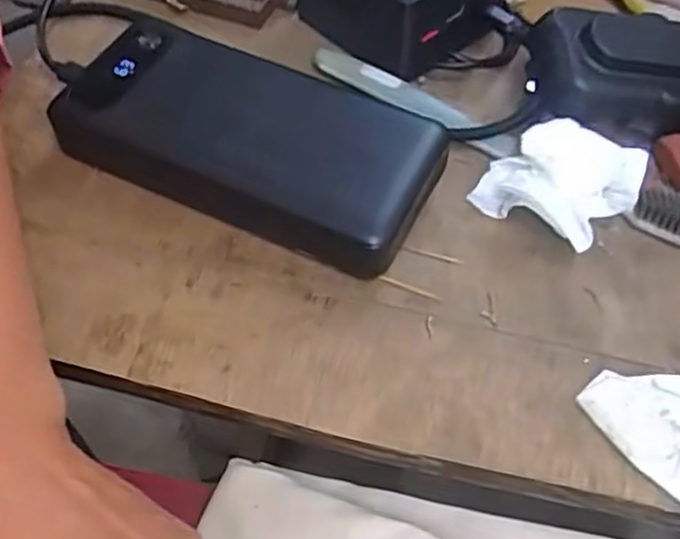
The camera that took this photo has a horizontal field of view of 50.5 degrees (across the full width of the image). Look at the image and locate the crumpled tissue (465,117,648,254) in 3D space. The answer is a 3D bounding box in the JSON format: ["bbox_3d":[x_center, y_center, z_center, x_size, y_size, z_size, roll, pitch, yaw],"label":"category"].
[{"bbox_3d":[0.088,-0.034,0.289,0.051,0.025,0.045,38,63,22],"label":"crumpled tissue"}]

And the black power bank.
[{"bbox_3d":[-0.039,-0.057,0.301,0.157,0.029,0.072,23,58,14],"label":"black power bank"}]

